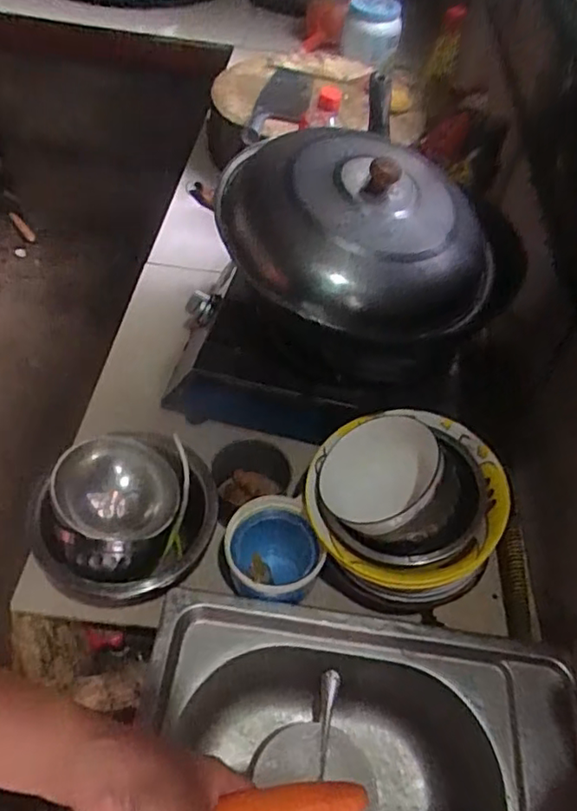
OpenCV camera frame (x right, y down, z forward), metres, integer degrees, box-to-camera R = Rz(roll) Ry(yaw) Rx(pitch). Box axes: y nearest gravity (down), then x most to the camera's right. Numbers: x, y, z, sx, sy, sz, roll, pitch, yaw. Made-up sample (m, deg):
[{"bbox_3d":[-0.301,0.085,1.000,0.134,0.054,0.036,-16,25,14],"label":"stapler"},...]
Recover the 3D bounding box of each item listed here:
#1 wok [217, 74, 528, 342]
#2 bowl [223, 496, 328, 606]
[{"bbox_3d":[0.089,-0.203,0.681,0.292,0.138,0.255,-14,53,-16],"label":"wok"},{"bbox_3d":[-0.016,0.166,0.658,0.093,0.088,0.102,3,51,-3],"label":"bowl"}]

